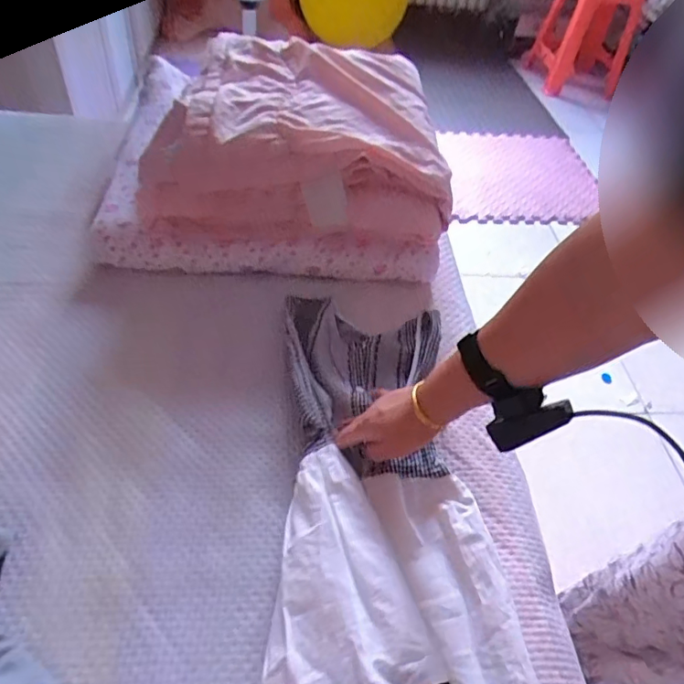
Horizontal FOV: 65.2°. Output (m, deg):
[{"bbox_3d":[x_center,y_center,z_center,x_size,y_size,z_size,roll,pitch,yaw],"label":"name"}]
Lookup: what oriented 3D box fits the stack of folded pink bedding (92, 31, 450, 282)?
[{"bbox_3d":[-0.107,-0.323,0.891,0.534,0.206,0.419,3,47,-6],"label":"stack of folded pink bedding"}]

